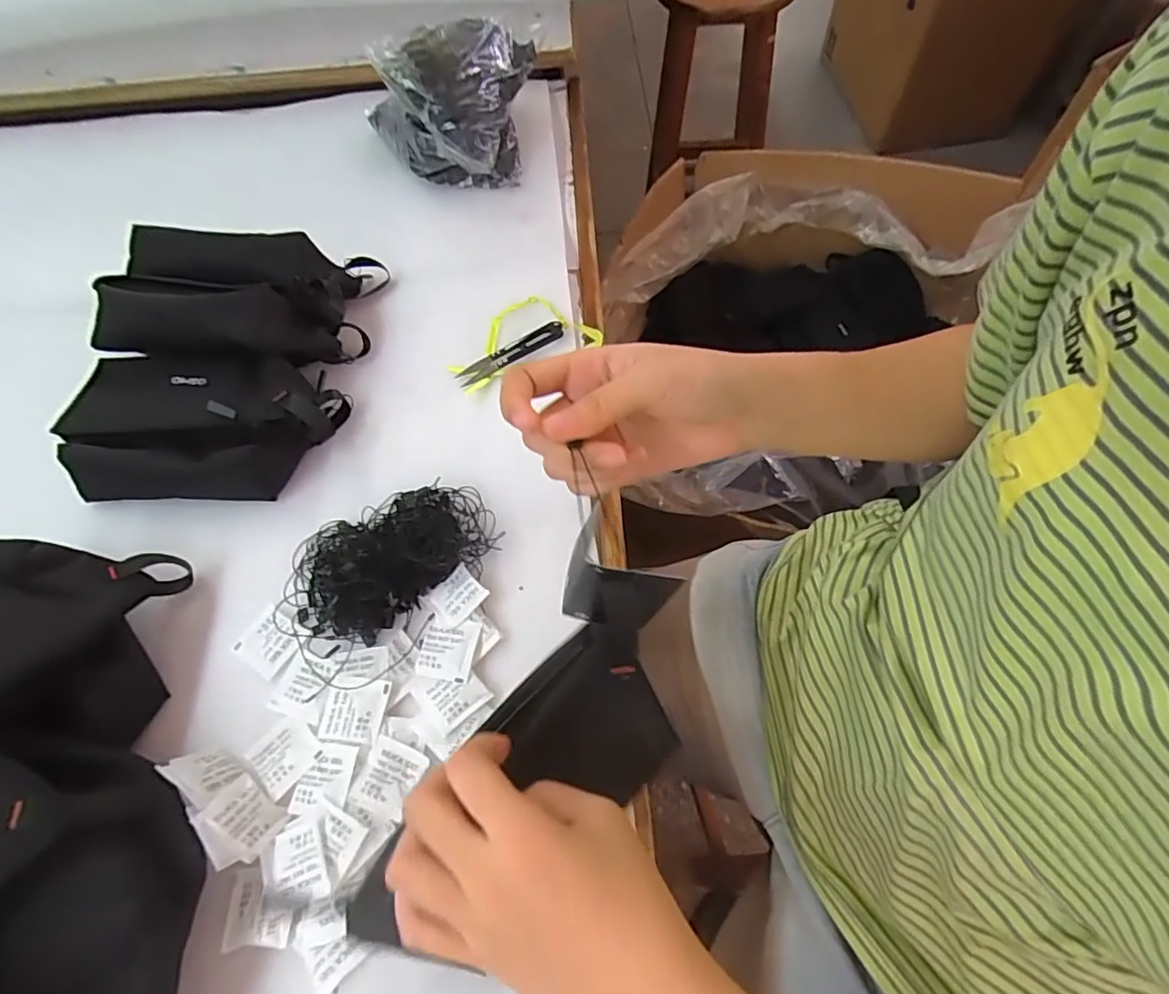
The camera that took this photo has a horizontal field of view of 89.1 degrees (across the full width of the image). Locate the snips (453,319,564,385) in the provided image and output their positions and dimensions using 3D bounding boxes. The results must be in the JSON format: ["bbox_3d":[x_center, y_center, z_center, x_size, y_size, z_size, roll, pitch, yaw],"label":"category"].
[{"bbox_3d":[-0.065,-0.127,0.523,0.101,0.011,0.024,-33,65,-14],"label":"snips"}]

